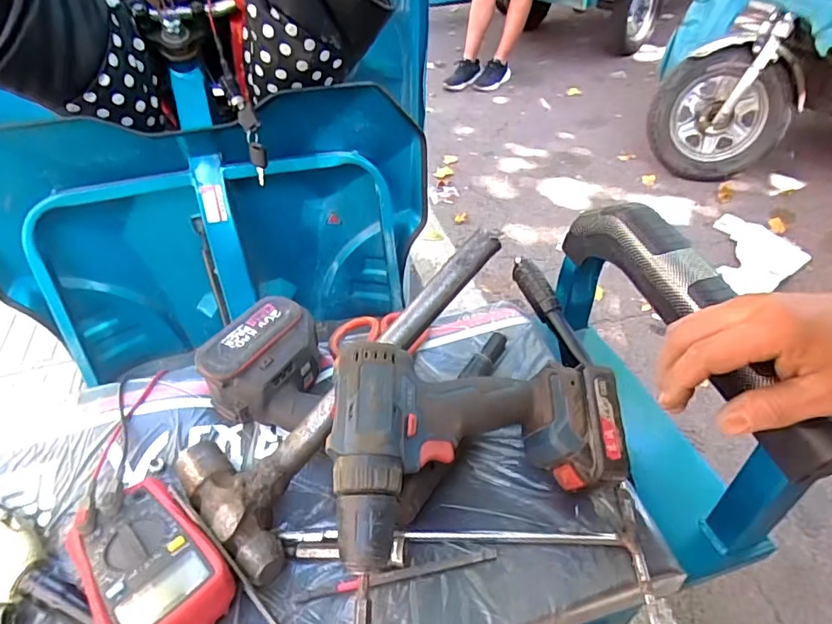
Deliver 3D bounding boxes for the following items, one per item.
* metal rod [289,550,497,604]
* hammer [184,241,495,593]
[{"bbox_3d":[-0.013,0.192,0.374,0.148,0.005,0.008,-10,44,-6],"label":"metal rod"},{"bbox_3d":[-0.047,0.049,0.436,0.117,0.036,0.322,34,75,33],"label":"hammer"}]

